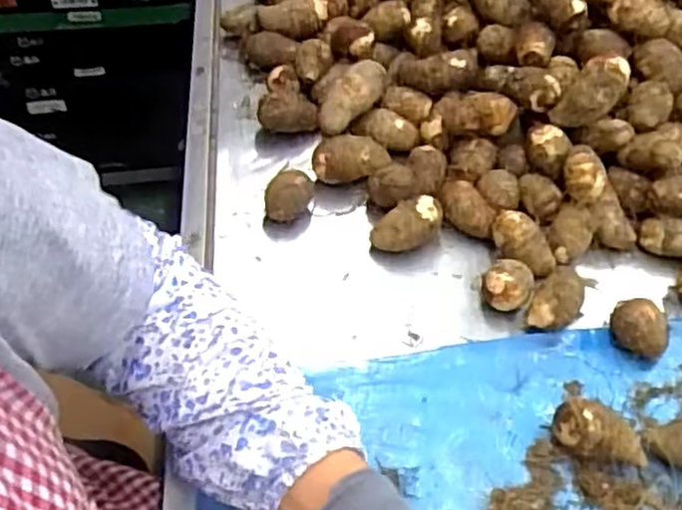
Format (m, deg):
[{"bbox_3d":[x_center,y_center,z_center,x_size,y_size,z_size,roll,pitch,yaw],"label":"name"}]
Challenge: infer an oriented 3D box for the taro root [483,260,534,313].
[{"bbox_3d":[0.124,0.026,0.532,0.036,0.036,0.034,21,53,15],"label":"taro root"}]

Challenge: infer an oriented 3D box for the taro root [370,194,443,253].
[{"bbox_3d":[0.054,-0.021,0.570,0.058,0.038,0.034,-9,52,-9],"label":"taro root"}]

